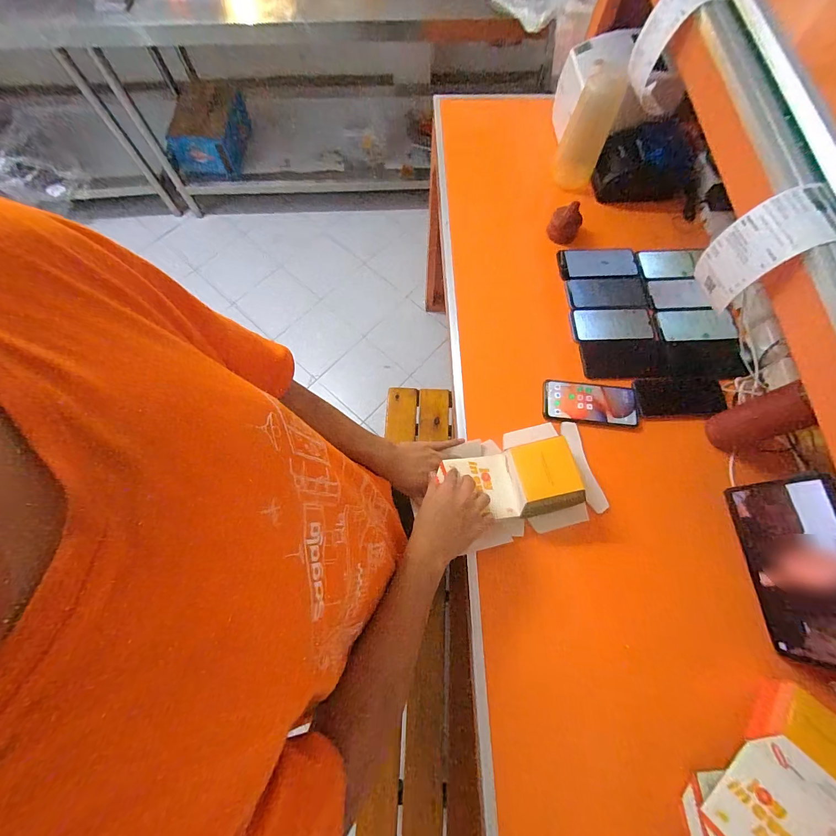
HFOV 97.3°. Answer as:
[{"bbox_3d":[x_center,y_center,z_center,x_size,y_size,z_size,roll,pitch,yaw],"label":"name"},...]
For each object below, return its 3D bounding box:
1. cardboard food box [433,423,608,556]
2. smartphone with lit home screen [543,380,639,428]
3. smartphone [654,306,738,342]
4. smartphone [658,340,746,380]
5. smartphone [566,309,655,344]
[{"bbox_3d":[0.170,0.100,0.588,0.264,0.093,0.163,-14,72,-5],"label":"cardboard food box"},{"bbox_3d":[0.318,-0.027,0.680,0.167,0.016,0.078,6,71,1],"label":"smartphone with lit home screen"},{"bbox_3d":[0.552,-0.188,0.733,0.143,0.012,0.075,0,71,-1],"label":"smartphone"},{"bbox_3d":[0.545,-0.114,0.711,0.144,0.010,0.083,-2,71,11],"label":"smartphone"},{"bbox_3d":[0.392,-0.188,0.745,0.157,0.014,0.072,0,73,4],"label":"smartphone"}]

